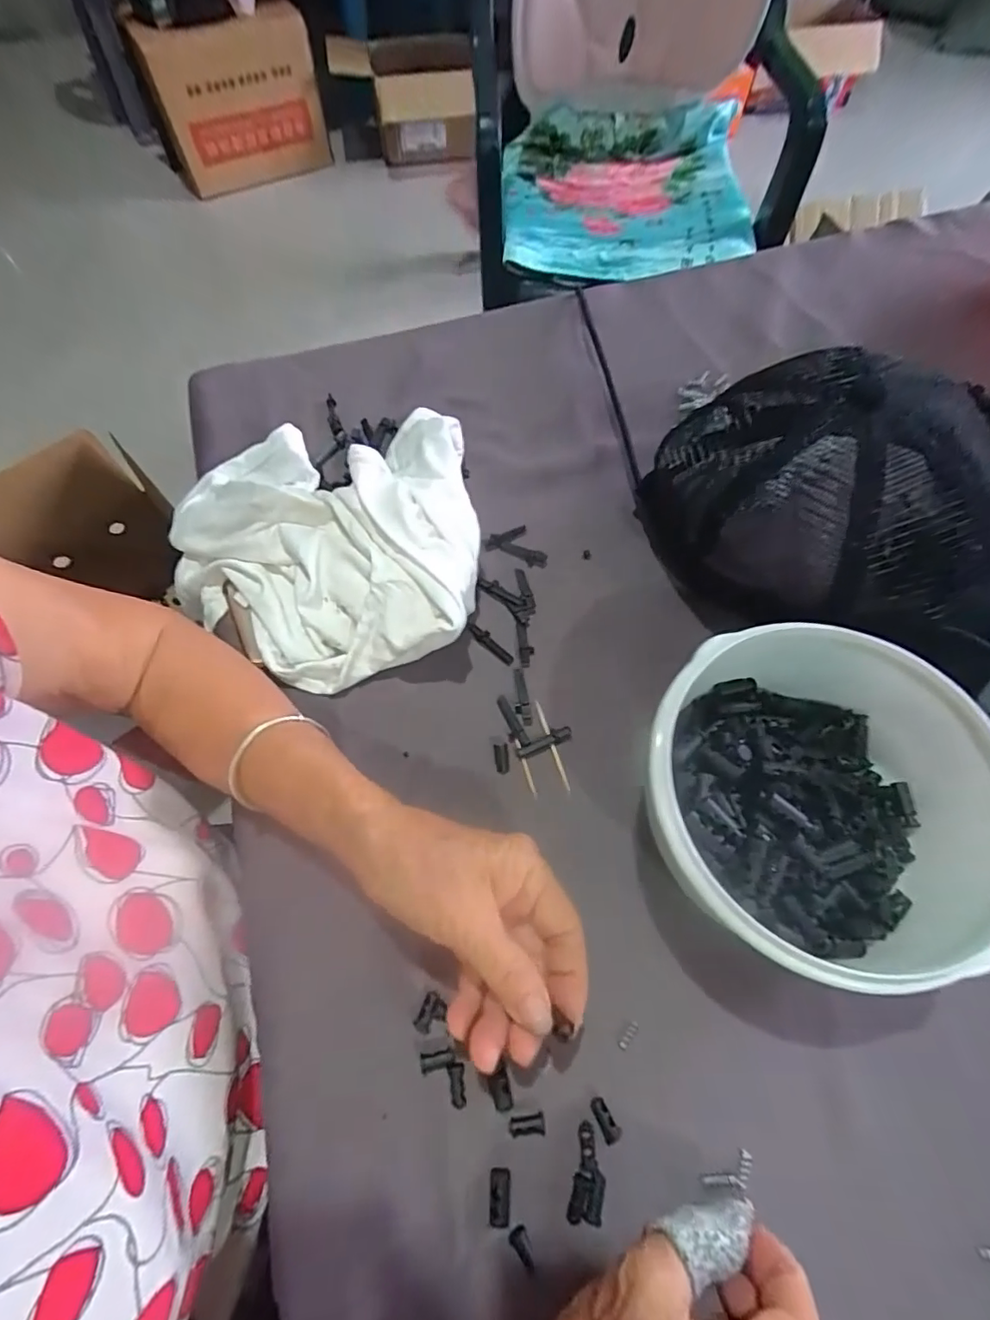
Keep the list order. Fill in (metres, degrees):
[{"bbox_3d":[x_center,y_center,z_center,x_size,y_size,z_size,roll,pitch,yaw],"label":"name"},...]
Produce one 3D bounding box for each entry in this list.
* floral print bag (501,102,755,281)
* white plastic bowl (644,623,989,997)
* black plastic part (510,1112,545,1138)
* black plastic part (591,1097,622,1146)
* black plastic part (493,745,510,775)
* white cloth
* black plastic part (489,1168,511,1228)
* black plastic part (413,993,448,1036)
[{"bbox_3d":[0.196,-0.709,0.846,0.364,0.111,0.248,2,65,1],"label":"floral print bag"},{"bbox_3d":[0.166,0.066,0.284,0.150,0.082,0.162,-1,65,2],"label":"white plastic bowl"},{"bbox_3d":[0.015,0.218,0.257,0.017,0.004,0.008,-8,64,-1],"label":"black plastic part"},{"bbox_3d":[0.052,0.216,0.258,0.008,0.005,0.019,-31,67,-11],"label":"black plastic part"},{"bbox_3d":[0.004,0.060,0.334,0.008,0.004,0.018,-8,64,-1],"label":"black plastic part"},{"bbox_3d":[-0.123,-0.088,0.379,0.211,0.060,0.209,-10,65,-2],"label":"white cloth"},{"bbox_3d":[0.002,0.241,0.246,0.009,0.004,0.020,2,65,4],"label":"black plastic part"},{"bbox_3d":[-0.032,0.179,0.277,0.012,0.005,0.018,22,67,12],"label":"black plastic part"}]

